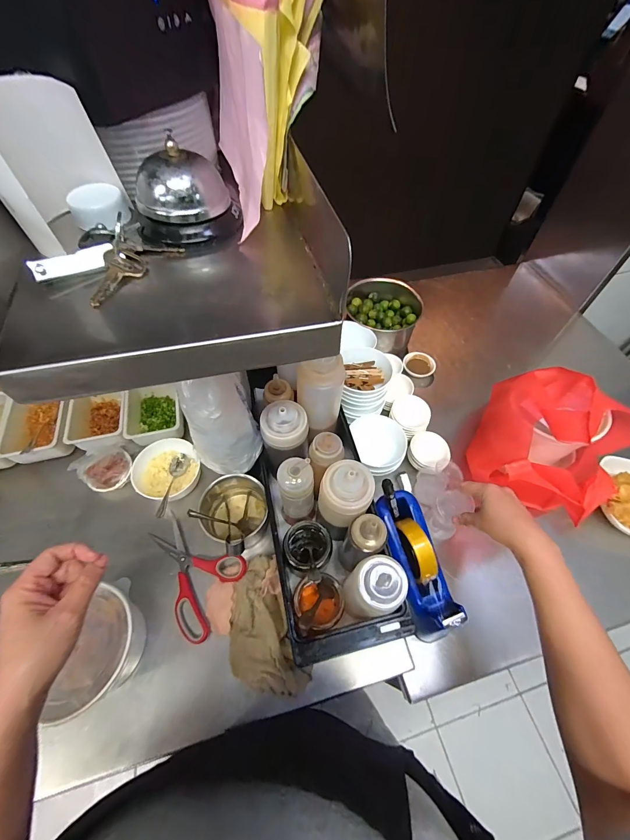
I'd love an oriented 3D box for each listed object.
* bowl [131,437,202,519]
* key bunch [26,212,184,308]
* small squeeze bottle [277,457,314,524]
[{"bbox_3d":[-0.246,0.089,0.559,0.105,0.046,0.121,23,59,14],"label":"bowl"},{"bbox_3d":[-0.145,-0.114,0.234,0.061,0.016,0.081,23,59,14],"label":"key bunch"},{"bbox_3d":[-0.026,0.105,0.481,0.051,0.162,0.047,0,56,0],"label":"small squeeze bottle"}]

